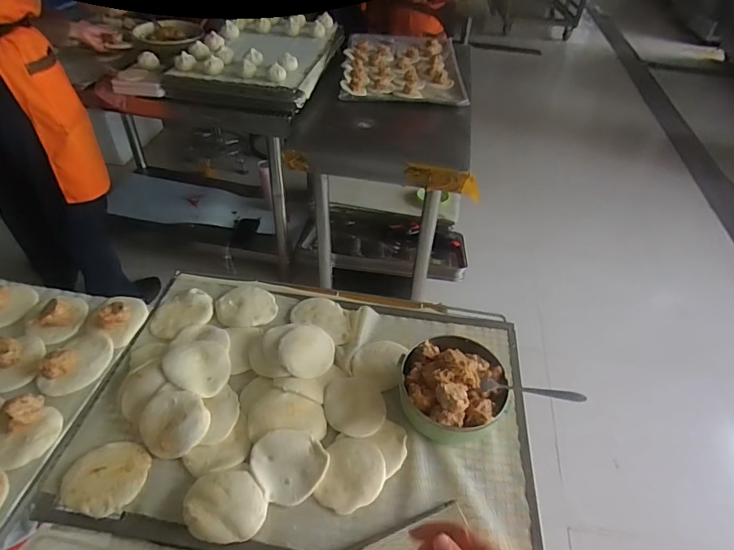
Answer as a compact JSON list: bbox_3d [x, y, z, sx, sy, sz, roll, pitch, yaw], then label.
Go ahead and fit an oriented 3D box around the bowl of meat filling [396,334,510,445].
[{"bbox_3d":[0.119,0.149,0.631,0.137,0.087,0.140,3,44,-2],"label":"bowl of meat filling"}]

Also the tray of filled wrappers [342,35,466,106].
[{"bbox_3d":[0.126,-0.755,1.631,0.398,0.033,0.663,4,44,-1],"label":"tray of filled wrappers"}]

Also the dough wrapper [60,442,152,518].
[{"bbox_3d":[-0.322,0.245,0.560,0.095,0.016,0.083,13,45,8],"label":"dough wrapper"}]

